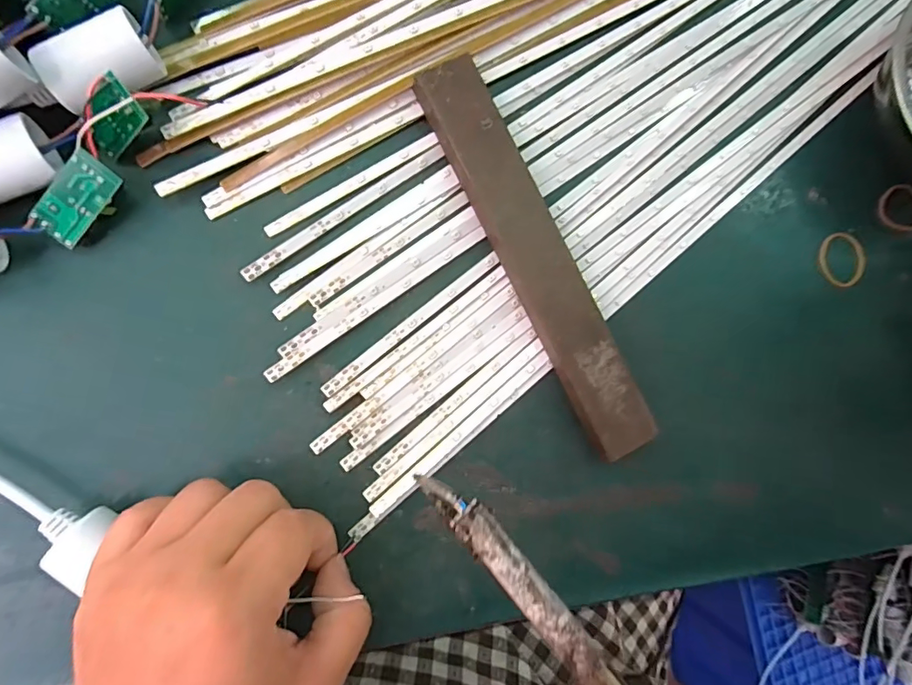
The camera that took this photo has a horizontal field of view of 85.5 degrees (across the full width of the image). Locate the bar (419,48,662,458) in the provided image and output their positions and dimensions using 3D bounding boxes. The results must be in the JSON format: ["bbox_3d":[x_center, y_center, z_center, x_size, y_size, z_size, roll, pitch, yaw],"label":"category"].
[{"bbox_3d":[0.039,-0.040,0.245,0.033,0.019,0.203,-27,91,-10],"label":"bar"}]

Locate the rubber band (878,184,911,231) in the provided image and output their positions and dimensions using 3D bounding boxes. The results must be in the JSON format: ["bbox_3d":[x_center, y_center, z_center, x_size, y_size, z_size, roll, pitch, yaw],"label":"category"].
[{"bbox_3d":[0.269,-0.080,0.296,0.028,0.006,0.029,1,87,-9],"label":"rubber band"}]

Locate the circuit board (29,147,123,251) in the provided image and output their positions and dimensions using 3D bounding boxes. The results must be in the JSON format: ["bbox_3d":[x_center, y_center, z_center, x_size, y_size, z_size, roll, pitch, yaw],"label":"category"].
[{"bbox_3d":[-0.163,-0.062,0.213,0.021,0.012,0.038,37,97,-13],"label":"circuit board"}]

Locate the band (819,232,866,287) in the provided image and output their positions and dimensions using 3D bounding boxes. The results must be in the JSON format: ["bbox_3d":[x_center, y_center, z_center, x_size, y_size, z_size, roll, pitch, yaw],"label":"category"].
[{"bbox_3d":[0.224,-0.048,0.286,0.026,0.006,0.031,-10,88,-10],"label":"band"}]

